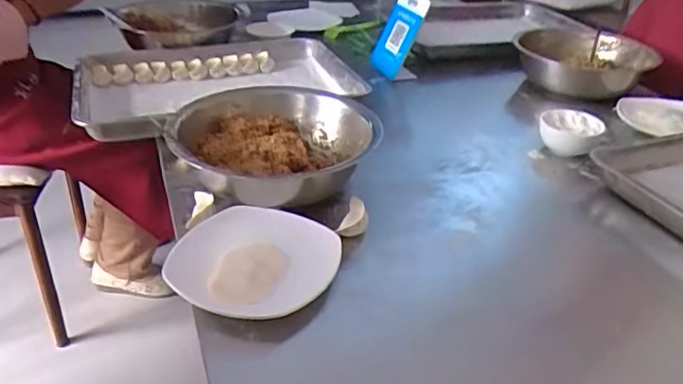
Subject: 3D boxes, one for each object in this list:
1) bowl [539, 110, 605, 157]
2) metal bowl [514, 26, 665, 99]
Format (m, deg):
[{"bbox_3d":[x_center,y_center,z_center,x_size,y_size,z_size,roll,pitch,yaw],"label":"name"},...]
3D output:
[{"bbox_3d":[0.378,-0.099,0.950,0.093,0.063,0.077,14,33,17],"label":"bowl"},{"bbox_3d":[0.503,-0.267,1.204,0.267,0.093,0.267,2,32,-1],"label":"metal bowl"}]

